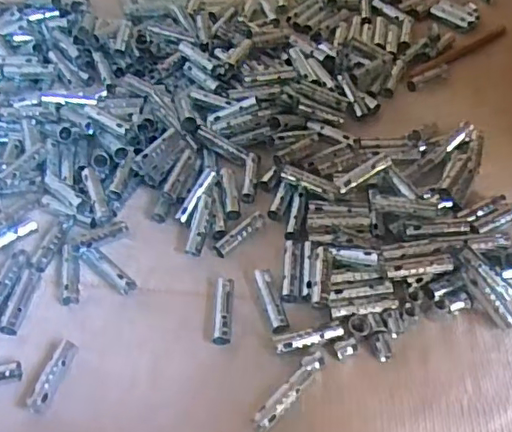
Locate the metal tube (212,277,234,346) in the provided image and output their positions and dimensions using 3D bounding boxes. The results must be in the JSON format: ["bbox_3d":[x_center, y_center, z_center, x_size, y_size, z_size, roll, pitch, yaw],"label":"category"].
[{"bbox_3d":[-0.018,0.053,0.321,0.010,0.010,0.039,1,53,3],"label":"metal tube"}]

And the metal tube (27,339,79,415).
[{"bbox_3d":[-0.105,0.084,0.298,0.009,0.011,0.038,12,55,11],"label":"metal tube"}]

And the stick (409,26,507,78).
[{"bbox_3d":[0.169,-0.138,0.474,0.111,0.004,0.012,-30,58,-19],"label":"stick"}]

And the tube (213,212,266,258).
[{"bbox_3d":[-0.009,0.011,0.355,0.009,0.008,0.042,38,63,26],"label":"tube"}]

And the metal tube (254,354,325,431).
[{"bbox_3d":[0.017,0.089,0.289,0.009,0.012,0.048,34,61,25],"label":"metal tube"}]

